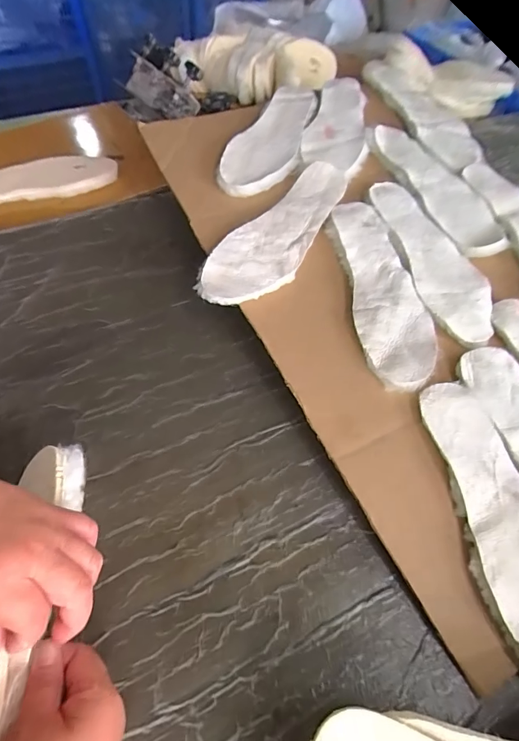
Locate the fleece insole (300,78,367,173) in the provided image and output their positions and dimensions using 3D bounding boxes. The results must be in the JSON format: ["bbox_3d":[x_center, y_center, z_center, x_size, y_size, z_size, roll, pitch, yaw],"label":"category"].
[{"bbox_3d":[0.130,-0.404,0.653,0.094,0.025,0.260,15,55,8],"label":"fleece insole"}]

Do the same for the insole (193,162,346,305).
[{"bbox_3d":[0.032,-0.179,0.527,0.091,0.012,0.276,37,67,11],"label":"insole"}]

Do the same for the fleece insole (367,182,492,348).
[{"bbox_3d":[0.228,-0.153,0.533,0.091,0.012,0.271,-12,64,-12],"label":"fleece insole"}]

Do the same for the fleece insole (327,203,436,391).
[{"bbox_3d":[0.150,-0.103,0.499,0.085,0.010,0.271,-6,63,-5],"label":"fleece insole"}]

